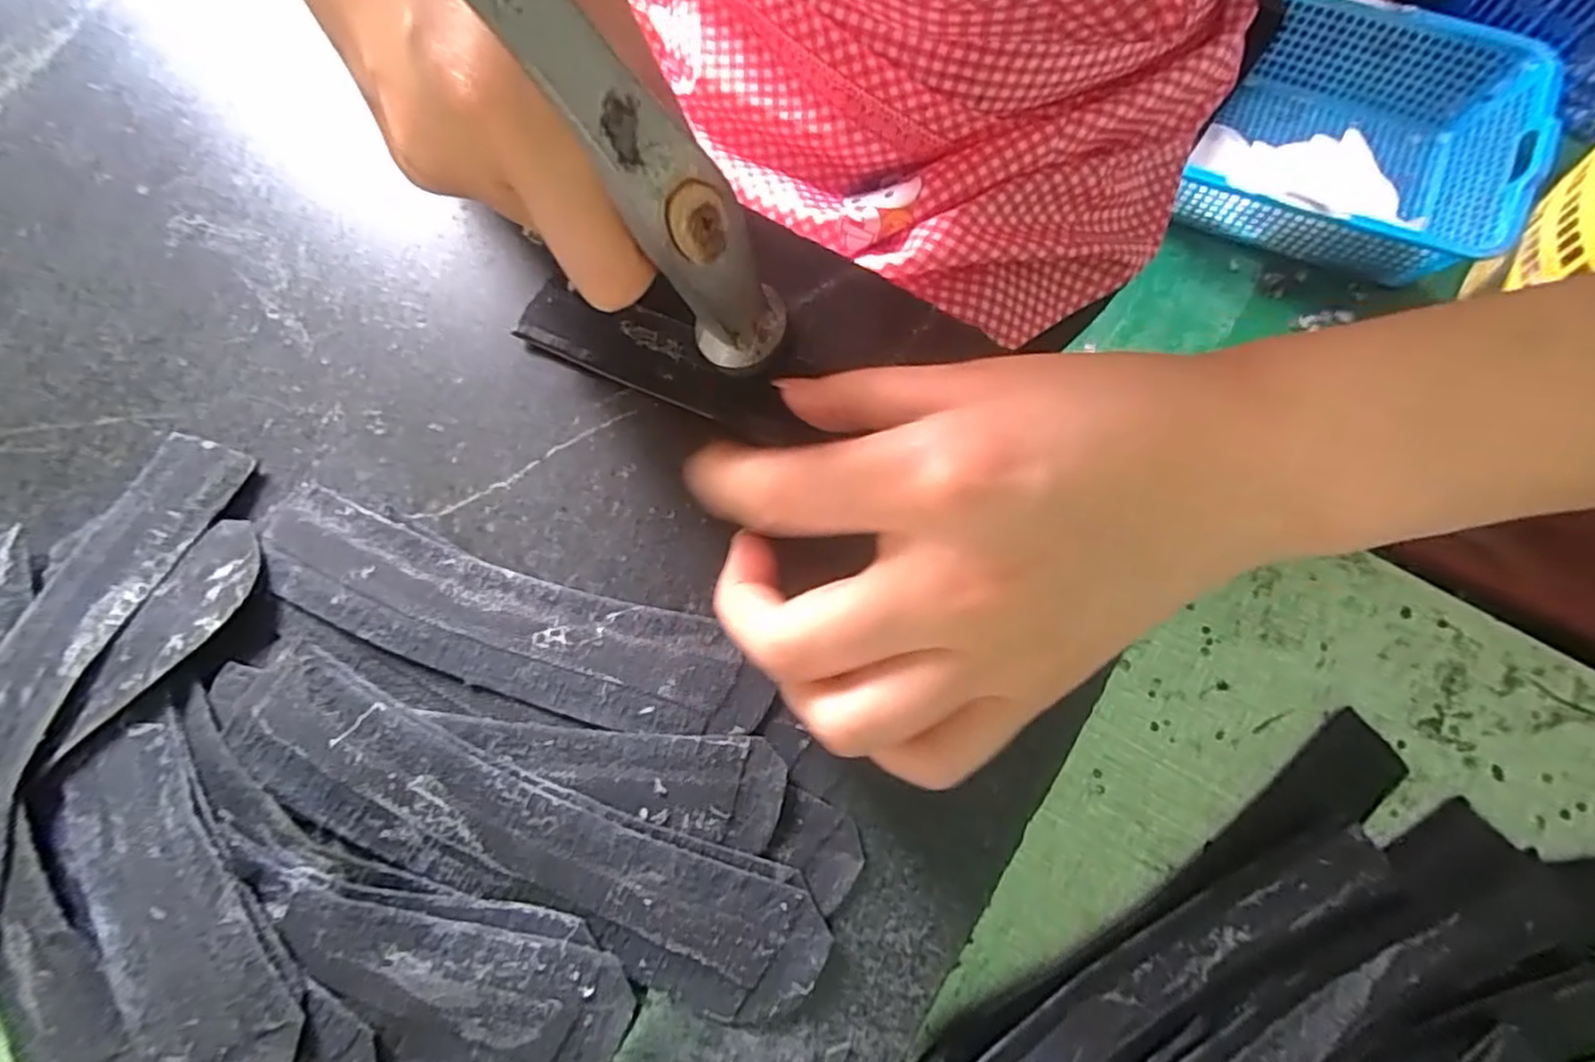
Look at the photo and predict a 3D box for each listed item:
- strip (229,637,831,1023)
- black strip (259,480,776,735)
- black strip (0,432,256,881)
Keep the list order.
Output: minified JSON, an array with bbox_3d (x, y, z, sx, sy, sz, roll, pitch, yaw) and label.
[{"bbox_3d":[-0.075,0.079,0.182,0.169,0.005,0.037,24,80,10],"label":"strip"},{"bbox_3d":[-0.087,0.025,0.199,0.161,0.005,0.036,17,79,9],"label":"black strip"},{"bbox_3d":[-0.217,0.046,0.203,0.041,0.023,0.161,12,78,7],"label":"black strip"}]

